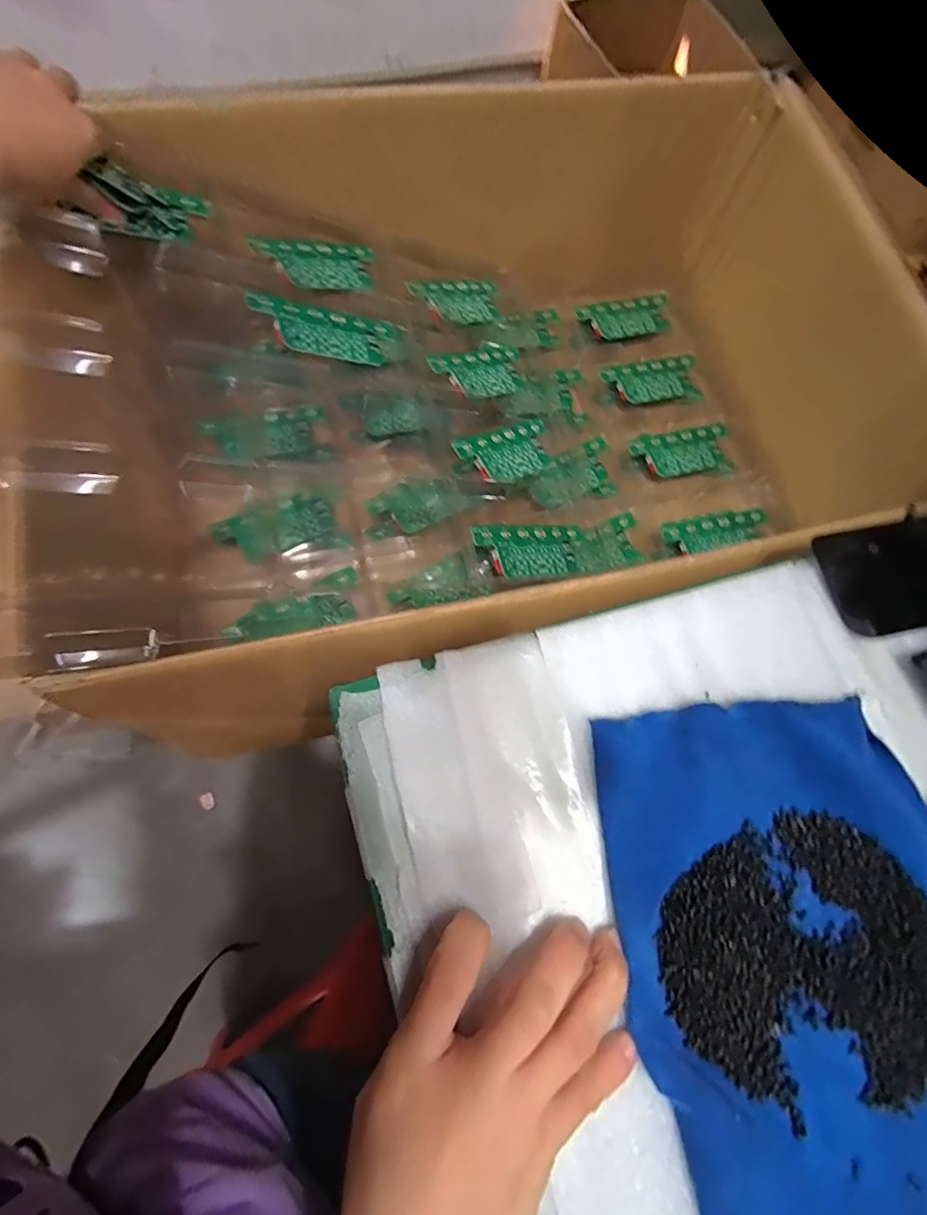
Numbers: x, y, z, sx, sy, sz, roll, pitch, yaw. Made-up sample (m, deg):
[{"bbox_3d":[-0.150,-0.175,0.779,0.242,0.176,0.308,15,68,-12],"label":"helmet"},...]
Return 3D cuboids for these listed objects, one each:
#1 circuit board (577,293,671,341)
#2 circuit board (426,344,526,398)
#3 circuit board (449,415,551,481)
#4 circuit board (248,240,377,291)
[{"bbox_3d":[0.216,-0.376,0.670,0.129,0.018,0.058,-19,75,-11],"label":"circuit board"},{"bbox_3d":[0.022,-0.251,0.552,0.126,0.007,0.057,-36,94,-37],"label":"circuit board"},{"bbox_3d":[0.052,-0.159,0.529,0.141,0.011,0.054,-33,90,-39],"label":"circuit board"},{"bbox_3d":[-0.134,-0.332,0.503,0.126,0.008,0.055,-28,87,-38],"label":"circuit board"}]

